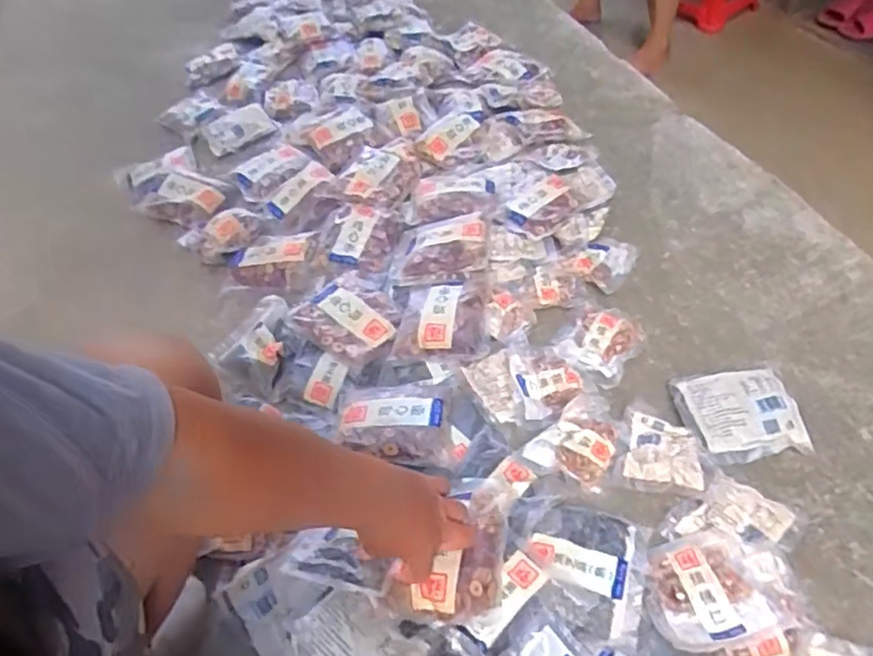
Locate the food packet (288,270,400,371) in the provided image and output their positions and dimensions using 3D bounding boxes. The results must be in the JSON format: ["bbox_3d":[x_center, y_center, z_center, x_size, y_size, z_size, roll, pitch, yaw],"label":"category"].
[{"bbox_3d":[-0.129,-0.016,0.976,0.134,0.029,0.146,-35,57,-21],"label":"food packet"}]

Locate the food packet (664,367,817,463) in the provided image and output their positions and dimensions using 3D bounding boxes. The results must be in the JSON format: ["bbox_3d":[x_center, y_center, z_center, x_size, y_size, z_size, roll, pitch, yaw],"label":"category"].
[{"bbox_3d":[0.373,0.106,0.797,0.134,0.023,0.125,-8,52,-1],"label":"food packet"}]

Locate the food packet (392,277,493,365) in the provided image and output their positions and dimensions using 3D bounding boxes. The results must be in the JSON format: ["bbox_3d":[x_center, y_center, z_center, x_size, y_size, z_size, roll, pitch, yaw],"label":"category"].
[{"bbox_3d":[0.008,-0.018,0.939,0.140,0.043,0.152,3,53,7],"label":"food packet"}]

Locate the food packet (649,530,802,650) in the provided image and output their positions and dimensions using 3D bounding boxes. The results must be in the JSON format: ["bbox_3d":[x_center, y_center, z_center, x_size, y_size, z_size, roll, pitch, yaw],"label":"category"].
[{"bbox_3d":[0.292,0.267,0.670,0.148,0.032,0.115,-11,52,-4],"label":"food packet"}]

